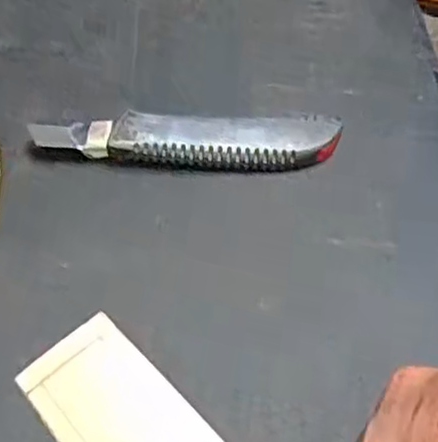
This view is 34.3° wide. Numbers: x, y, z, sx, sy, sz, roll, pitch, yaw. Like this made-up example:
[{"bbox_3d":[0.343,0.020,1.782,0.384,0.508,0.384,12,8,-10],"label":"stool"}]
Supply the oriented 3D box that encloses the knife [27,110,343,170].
[{"bbox_3d":[-0.018,-0.047,0.394,0.167,0.022,0.031,0,46,1],"label":"knife"}]

